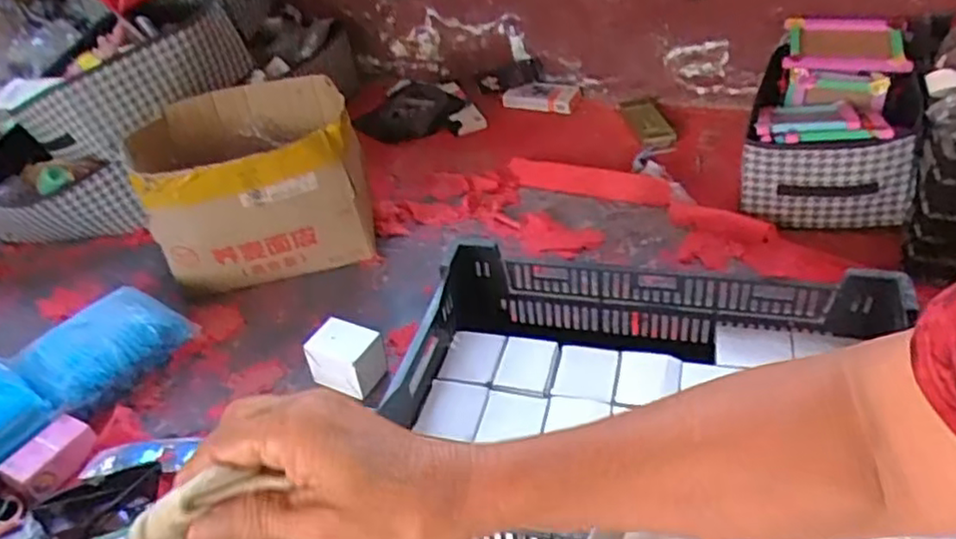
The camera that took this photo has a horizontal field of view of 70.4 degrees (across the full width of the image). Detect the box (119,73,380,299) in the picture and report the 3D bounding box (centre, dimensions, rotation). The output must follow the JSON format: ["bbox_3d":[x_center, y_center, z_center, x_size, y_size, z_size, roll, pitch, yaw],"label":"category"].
[{"bbox_3d":[-0.413,-0.159,1.269,0.379,0.263,0.321,-17,39,-12],"label":"box"}]

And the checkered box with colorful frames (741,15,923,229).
[{"bbox_3d":[0.676,-0.297,1.307,0.274,0.204,0.464,9,41,20],"label":"checkered box with colorful frames"}]

